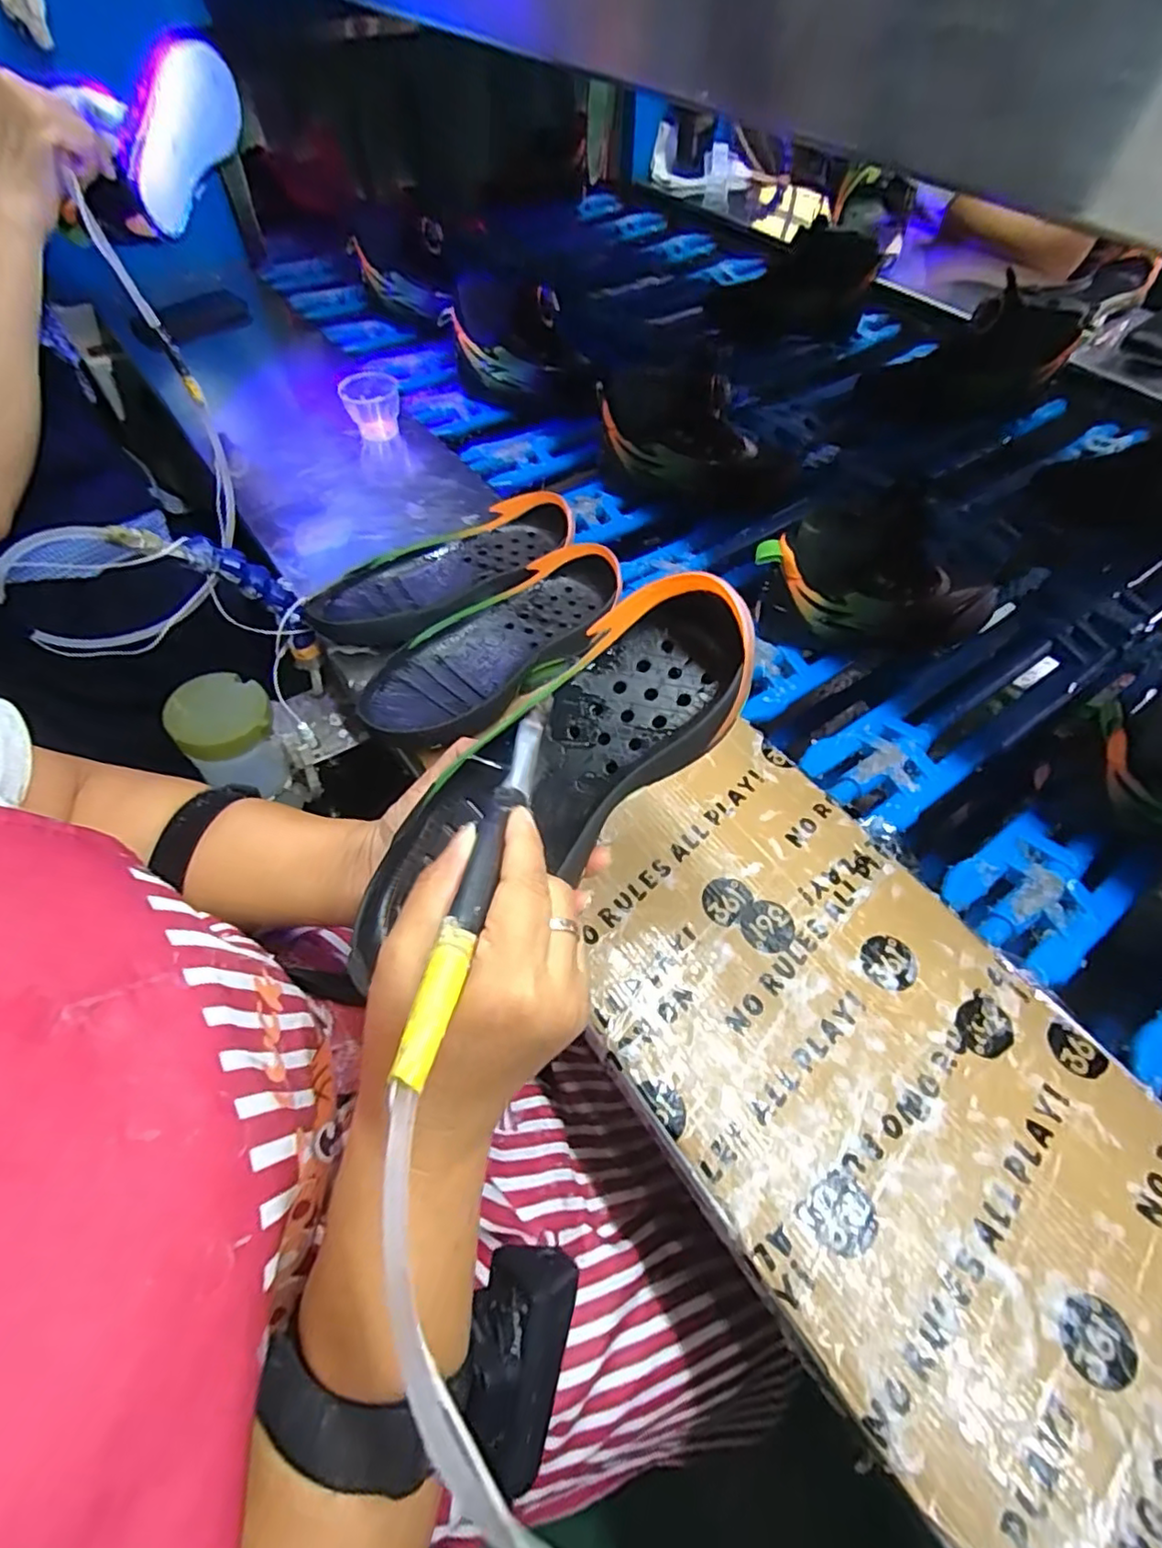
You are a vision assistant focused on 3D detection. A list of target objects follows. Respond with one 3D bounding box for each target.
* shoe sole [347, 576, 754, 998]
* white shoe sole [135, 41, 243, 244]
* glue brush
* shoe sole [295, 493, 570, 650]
[{"bbox_3d":[-0.019,0.000,0.307,0.242,0.044,0.089,-39,60,0],"label":"shoe sole"},{"bbox_3d":[-0.384,-0.625,0.607,0.030,0.081,0.195,9,74,8],"label":"white shoe sole"},{"bbox_3d":[-0.035,0.028,0.237,0.012,0.013,0.176,7,42,7],"label":"glue brush"},{"bbox_3d":[-0.118,-0.179,0.547,0.245,0.038,0.105,-29,61,-17],"label":"shoe sole"}]

